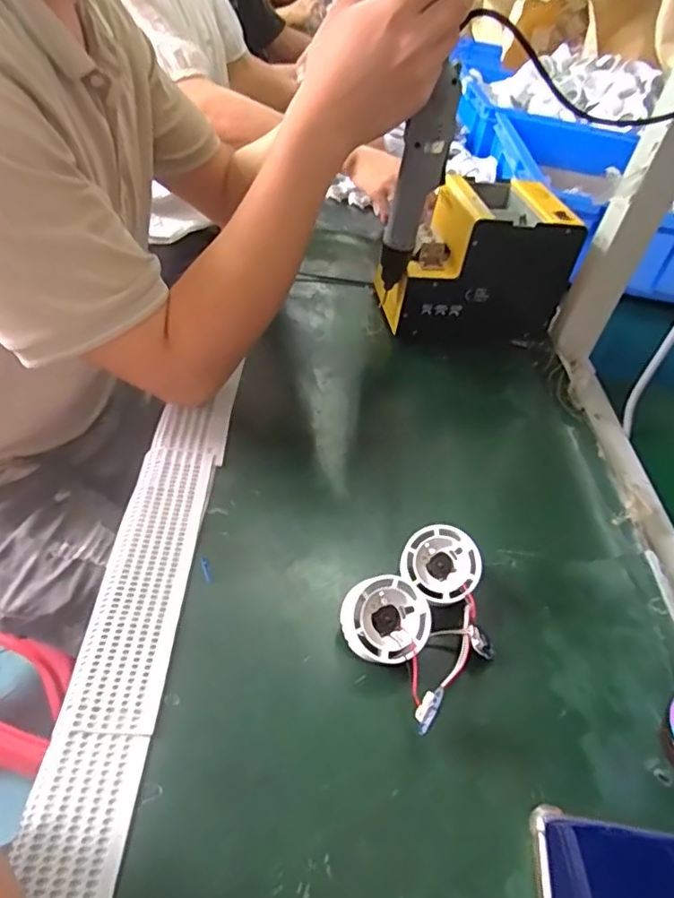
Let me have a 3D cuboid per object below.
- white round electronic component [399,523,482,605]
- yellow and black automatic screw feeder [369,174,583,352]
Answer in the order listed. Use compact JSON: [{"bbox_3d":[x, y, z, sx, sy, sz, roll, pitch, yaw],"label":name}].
[{"bbox_3d":[0.074,0.081,0.420,0.053,0.012,0.052,0,73,1],"label":"white round electronic component"},{"bbox_3d":[0.144,-0.209,0.663,0.191,0.140,0.130,-5,45,-17],"label":"yellow and black automatic screw feeder"}]

